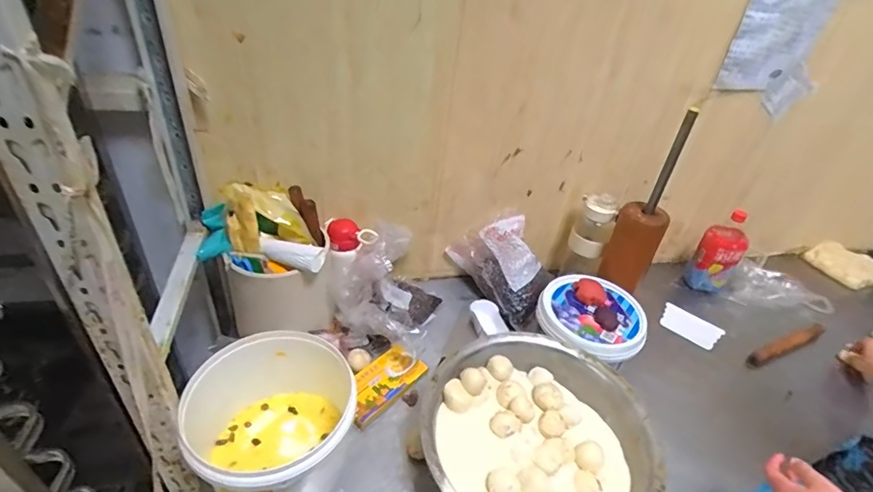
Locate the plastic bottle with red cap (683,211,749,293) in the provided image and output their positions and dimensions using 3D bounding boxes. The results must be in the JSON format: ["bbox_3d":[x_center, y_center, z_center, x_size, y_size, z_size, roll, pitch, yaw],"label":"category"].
[{"bbox_3d":[0.696,0.018,1.132,0.091,0.204,0.071,12,36,7],"label":"plastic bottle with red cap"}]

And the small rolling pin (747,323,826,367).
[{"bbox_3d":[0.796,0.220,1.037,0.273,0.026,0.035,-11,40,-24],"label":"small rolling pin"}]

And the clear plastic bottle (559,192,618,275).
[{"bbox_3d":[0.348,-0.010,1.059,0.081,0.225,0.072,19,38,15],"label":"clear plastic bottle"}]

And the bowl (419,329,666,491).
[{"bbox_3d":[0.150,0.303,0.730,0.337,0.109,0.357,5,36,-3],"label":"bowl"}]

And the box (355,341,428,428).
[{"bbox_3d":[-0.101,0.250,0.846,0.084,0.021,0.164,31,42,29],"label":"box"}]

